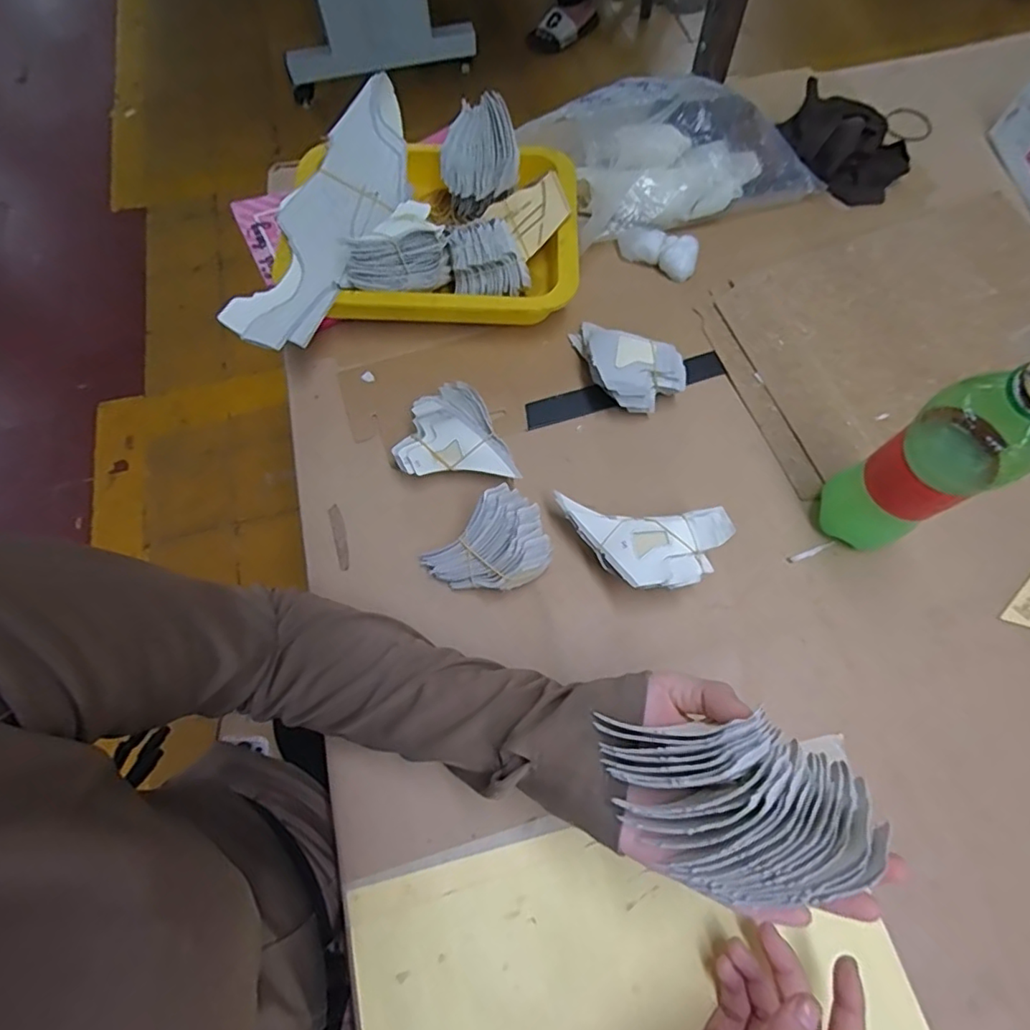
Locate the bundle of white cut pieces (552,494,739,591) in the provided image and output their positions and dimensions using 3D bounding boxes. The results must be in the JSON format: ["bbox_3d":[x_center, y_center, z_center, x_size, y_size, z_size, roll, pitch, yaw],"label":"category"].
[{"bbox_3d":[0.088,0.026,0.415,0.115,0.052,0.060,6,68,4],"label":"bundle of white cut pieces"}]

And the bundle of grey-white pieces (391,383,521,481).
[{"bbox_3d":[-0.046,-0.067,0.456,0.093,0.051,0.072,-1,67,1],"label":"bundle of grey-white pieces"}]

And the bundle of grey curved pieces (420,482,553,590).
[{"bbox_3d":[-0.017,0.029,0.414,0.081,0.056,0.062,-34,71,-12],"label":"bundle of grey curved pieces"}]

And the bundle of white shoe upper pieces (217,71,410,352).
[{"bbox_3d":[-0.159,-0.258,0.483,0.084,0.054,0.263,19,69,9],"label":"bundle of white shoe upper pieces"}]

